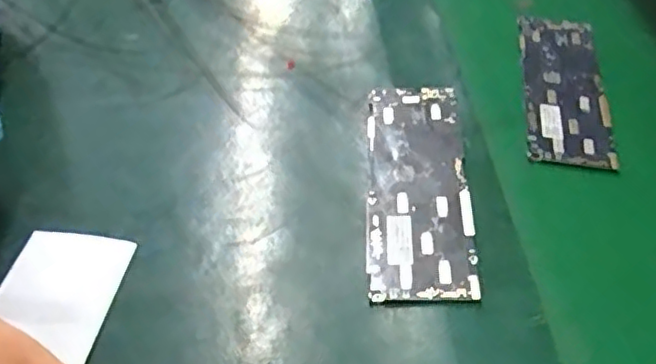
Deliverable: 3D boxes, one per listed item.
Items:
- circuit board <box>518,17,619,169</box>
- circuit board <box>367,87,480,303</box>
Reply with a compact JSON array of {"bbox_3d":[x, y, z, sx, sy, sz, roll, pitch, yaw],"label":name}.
[{"bbox_3d":[0.132,-0.053,0.352,0.044,0.009,0.118,7,49,5],"label":"circuit board"},{"bbox_3d":[0.041,0.000,0.290,0.044,0.008,0.125,2,49,2],"label":"circuit board"}]

